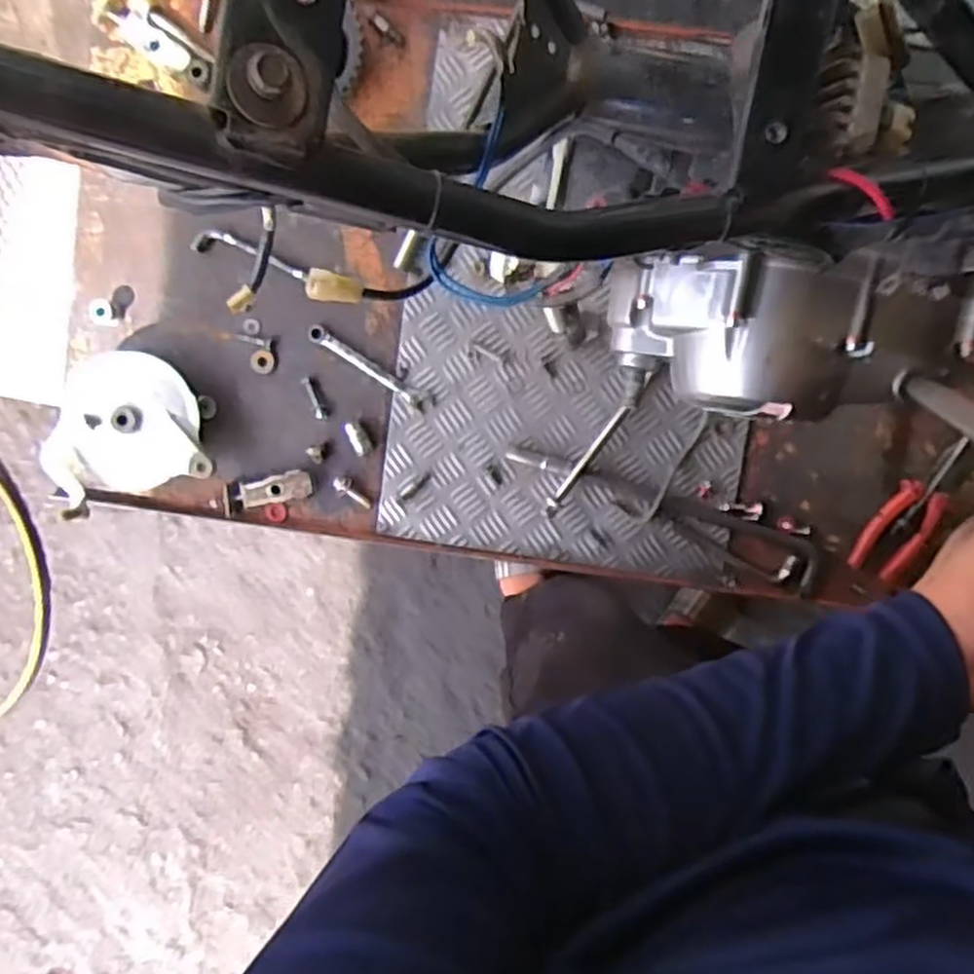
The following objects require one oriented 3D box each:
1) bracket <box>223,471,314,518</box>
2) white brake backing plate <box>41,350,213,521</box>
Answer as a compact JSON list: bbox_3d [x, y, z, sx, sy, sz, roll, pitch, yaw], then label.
[{"bbox_3d":[-0.256,0.005,0.894,0.106,0.022,0.034,-13,94,6],"label":"bracket"},{"bbox_3d":[-0.411,-0.068,0.859,0.166,0.063,0.160,0,95,4],"label":"white brake backing plate"}]

